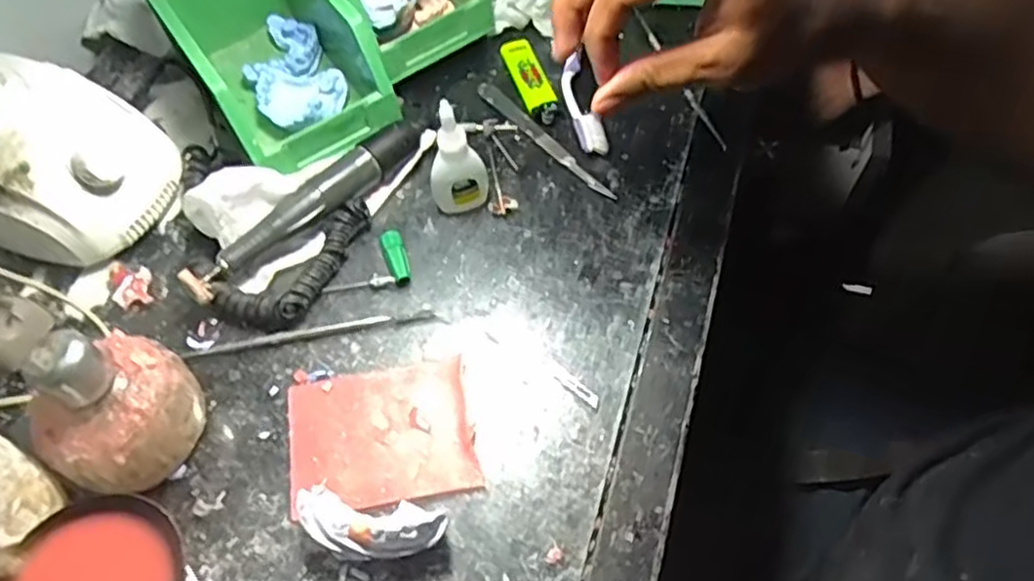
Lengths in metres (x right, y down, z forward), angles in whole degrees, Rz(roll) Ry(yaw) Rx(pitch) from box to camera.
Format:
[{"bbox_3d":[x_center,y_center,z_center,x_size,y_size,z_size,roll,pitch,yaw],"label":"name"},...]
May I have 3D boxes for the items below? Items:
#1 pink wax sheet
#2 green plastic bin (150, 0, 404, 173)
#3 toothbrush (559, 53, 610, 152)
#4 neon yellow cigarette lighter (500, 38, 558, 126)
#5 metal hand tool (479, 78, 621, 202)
[{"bbox_3d":[-0.075,0.078,0.396,0.098,0.004,0.077,-10,59,-4],"label":"pink wax sheet"},{"bbox_3d":[-0.169,-0.162,0.496,0.099,0.090,0.170,-32,63,-16],"label":"green plastic bin"},{"bbox_3d":[0.044,-0.126,0.495,0.017,0.013,0.078,-14,65,-6],"label":"toothbrush"},{"bbox_3d":[0.009,-0.152,0.526,0.021,0.015,0.079,-18,60,-8],"label":"neon yellow cigarette lighter"},{"bbox_3d":[0.017,-0.105,0.503,0.012,0.004,0.138,-35,64,-18],"label":"metal hand tool"}]

